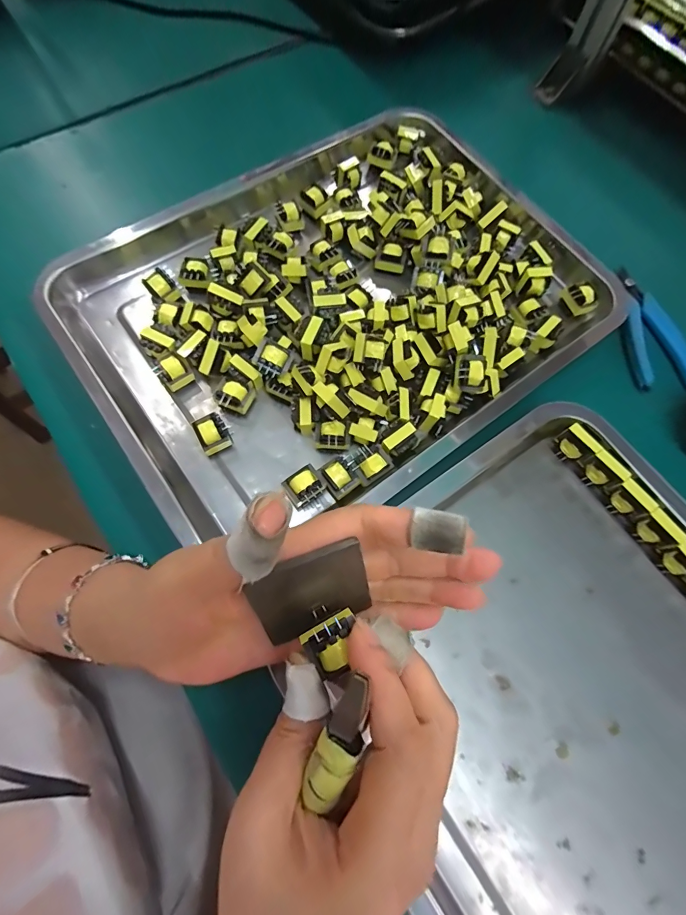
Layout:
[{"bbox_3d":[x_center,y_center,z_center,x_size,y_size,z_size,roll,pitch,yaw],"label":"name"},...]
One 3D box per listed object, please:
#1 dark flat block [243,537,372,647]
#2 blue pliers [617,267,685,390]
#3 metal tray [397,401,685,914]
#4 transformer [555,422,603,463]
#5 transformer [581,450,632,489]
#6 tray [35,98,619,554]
[{"bbox_3d":[-0.013,0.058,0.165,0.045,0.050,0.004,-18,42,-9],"label":"dark flat block"},{"bbox_3d":[0.251,-0.110,0.314,0.058,0.016,0.115,-1,71,-2],"label":"blue pliers"},{"bbox_3d":[0.166,0.169,0.220,0.277,0.033,0.371,-33,75,-12],"label":"metal tray"},{"bbox_3d":[0.165,-0.008,0.275,0.014,0.024,0.024,-36,76,-12],"label":"transformer"},{"bbox_3d":[0.180,0.010,0.269,0.017,0.024,0.024,-33,75,-12],"label":"transformer"},{"bbox_3d":[0.006,-0.131,0.304,0.404,0.045,0.293,-34,75,-12],"label":"tray"}]

